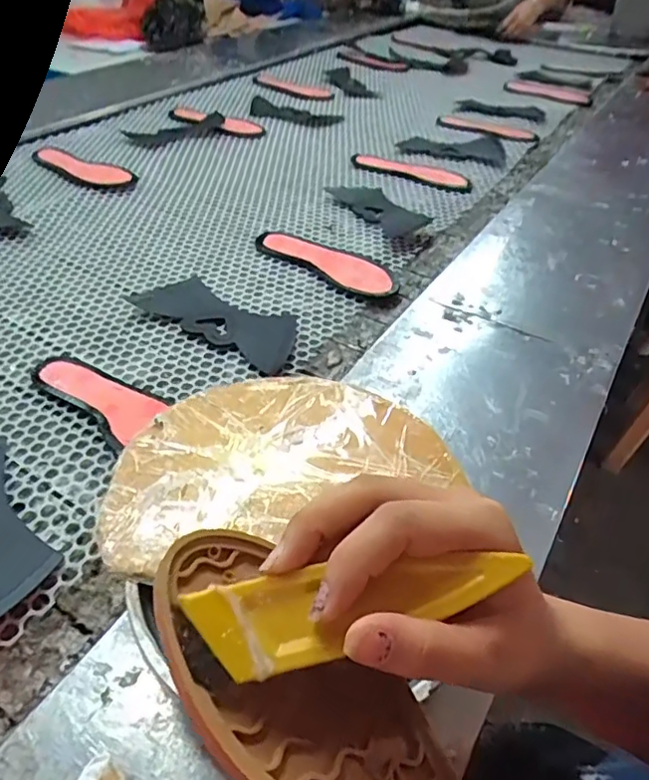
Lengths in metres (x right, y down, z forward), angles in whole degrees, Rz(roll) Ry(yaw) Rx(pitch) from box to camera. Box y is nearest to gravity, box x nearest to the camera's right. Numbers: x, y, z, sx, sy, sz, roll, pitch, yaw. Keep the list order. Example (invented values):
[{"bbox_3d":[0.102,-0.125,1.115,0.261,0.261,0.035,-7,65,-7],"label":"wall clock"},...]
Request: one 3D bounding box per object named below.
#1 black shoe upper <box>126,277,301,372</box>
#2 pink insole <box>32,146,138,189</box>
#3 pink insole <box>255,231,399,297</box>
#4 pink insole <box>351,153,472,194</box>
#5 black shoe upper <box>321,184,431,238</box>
[{"bbox_3d":[-0.123,-0.093,0.690,0.224,0.011,0.099,28,47,22],"label":"black shoe upper"},{"bbox_3d":[-0.420,-0.379,0.966,0.203,0.024,0.063,20,45,15],"label":"pink insole"},{"bbox_3d":[0.009,-0.181,0.787,0.223,0.020,0.081,30,49,25],"label":"pink insole"},{"bbox_3d":[0.160,-0.404,1.050,0.233,0.017,0.084,24,46,20],"label":"pink insole"},{"bbox_3d":[0.085,-0.301,0.921,0.100,0.017,0.195,-26,51,-29],"label":"black shoe upper"}]

